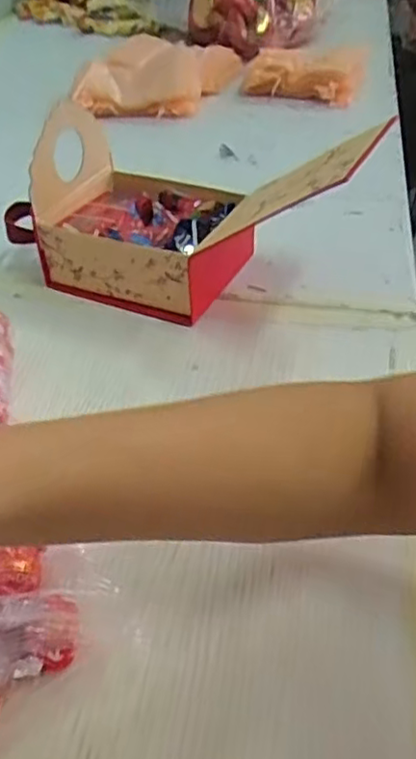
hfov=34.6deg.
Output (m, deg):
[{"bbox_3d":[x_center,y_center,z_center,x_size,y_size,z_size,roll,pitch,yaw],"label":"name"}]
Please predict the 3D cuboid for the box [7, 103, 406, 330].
[{"bbox_3d":[-0.020,-0.133,0.524,0.274,0.127,0.118,17,45,19],"label":"box"}]

